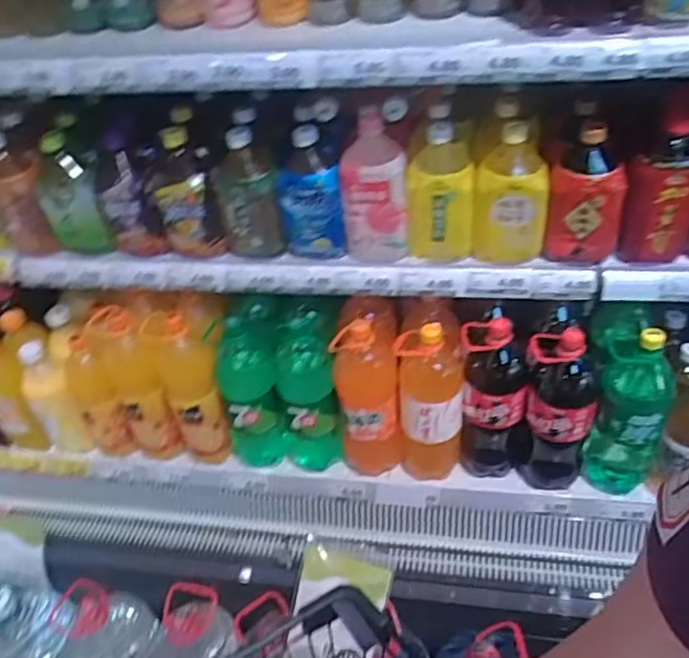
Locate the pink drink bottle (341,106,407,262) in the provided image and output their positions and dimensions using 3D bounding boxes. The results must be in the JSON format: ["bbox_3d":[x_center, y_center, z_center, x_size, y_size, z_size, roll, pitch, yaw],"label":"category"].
[{"bbox_3d":[0.046,-0.200,0.956,0.098,0.201,0.073,-5,42,2],"label":"pink drink bottle"}]

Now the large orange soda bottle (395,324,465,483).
[{"bbox_3d":[0.144,0.129,1.115,0.107,0.320,0.099,-2,42,6],"label":"large orange soda bottle"}]

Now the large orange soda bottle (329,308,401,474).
[{"bbox_3d":[0.040,0.096,1.143,0.106,0.279,0.137,-3,42,4],"label":"large orange soda bottle"}]

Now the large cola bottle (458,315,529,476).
[{"bbox_3d":[0.249,0.103,1.106,0.108,0.293,0.119,2,43,10],"label":"large cola bottle"}]

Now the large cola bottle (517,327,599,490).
[{"bbox_3d":[0.343,0.127,1.066,0.107,0.306,0.104,6,43,14],"label":"large cola bottle"}]

